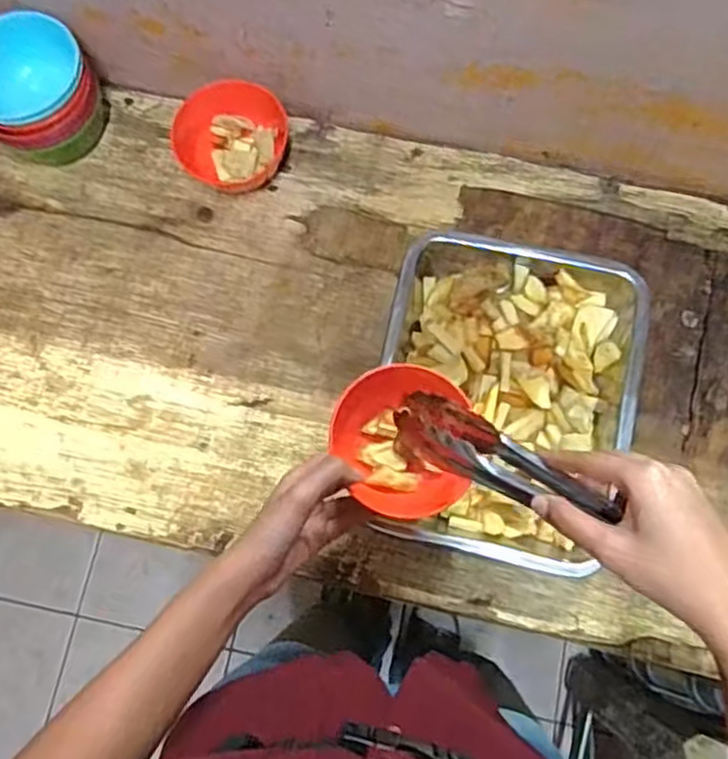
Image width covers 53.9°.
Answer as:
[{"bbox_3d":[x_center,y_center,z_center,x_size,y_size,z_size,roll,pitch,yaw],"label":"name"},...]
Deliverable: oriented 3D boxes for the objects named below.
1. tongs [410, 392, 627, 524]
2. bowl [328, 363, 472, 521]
[{"bbox_3d":[0.090,0.054,0.477,0.152,0.029,0.043,26,77,32],"label":"tongs"},{"bbox_3d":[0.027,0.048,0.535,0.098,0.047,0.108,-2,76,1],"label":"bowl"}]

